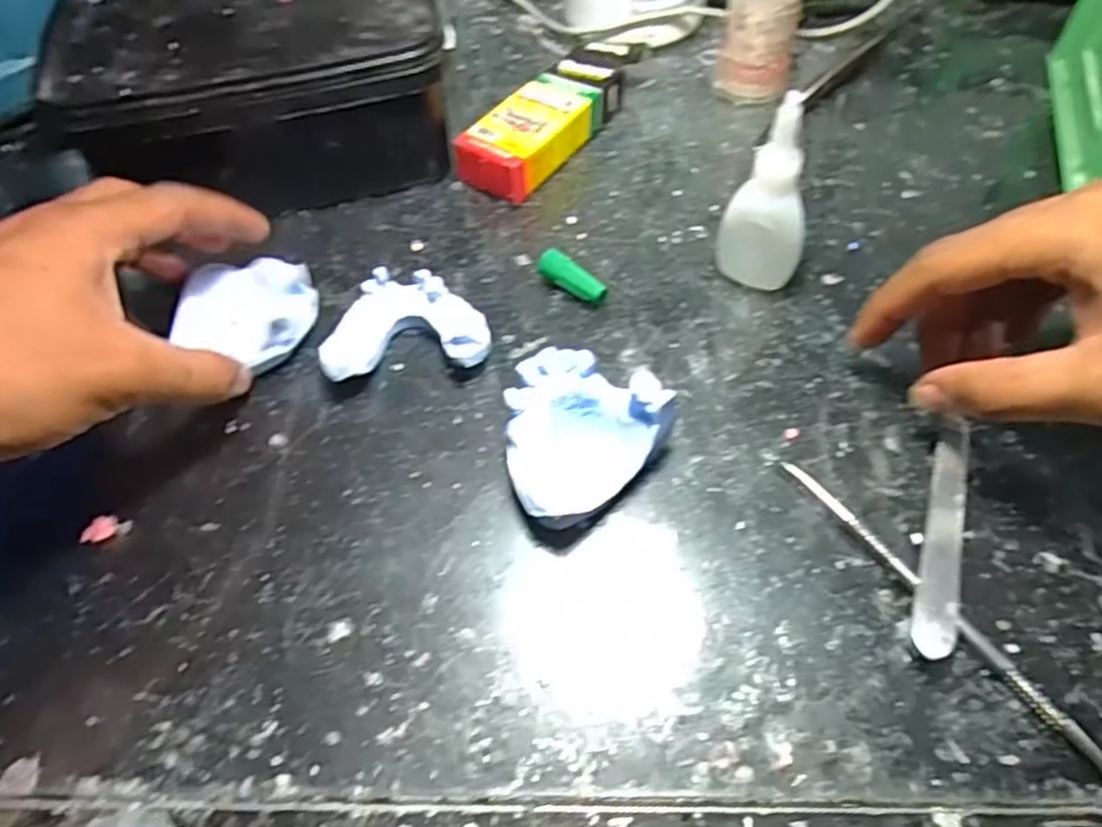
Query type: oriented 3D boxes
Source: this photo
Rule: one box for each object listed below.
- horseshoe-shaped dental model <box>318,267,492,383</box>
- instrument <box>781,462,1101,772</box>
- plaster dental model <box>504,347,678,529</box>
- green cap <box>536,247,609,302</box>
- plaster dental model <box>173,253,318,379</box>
[{"bbox_3d":[-0.061,-0.036,0.315,0.067,0.022,0.049,-7,55,-2],"label":"horseshoe-shaped dental model"},{"bbox_3d":[0.128,0.064,0.242,0.006,0.008,0.137,-31,59,-17],"label":"instrument"},{"bbox_3d":[0.007,0.009,0.273,0.055,0.032,0.062,37,64,25],"label":"plaster dental model"},{"bbox_3d":[0.010,-0.061,0.334,0.034,0.013,0.013,28,61,21],"label":"green cap"},{"bbox_3d":[-0.133,-0.046,0.322,0.058,0.014,0.052,19,58,15],"label":"plaster dental model"}]

